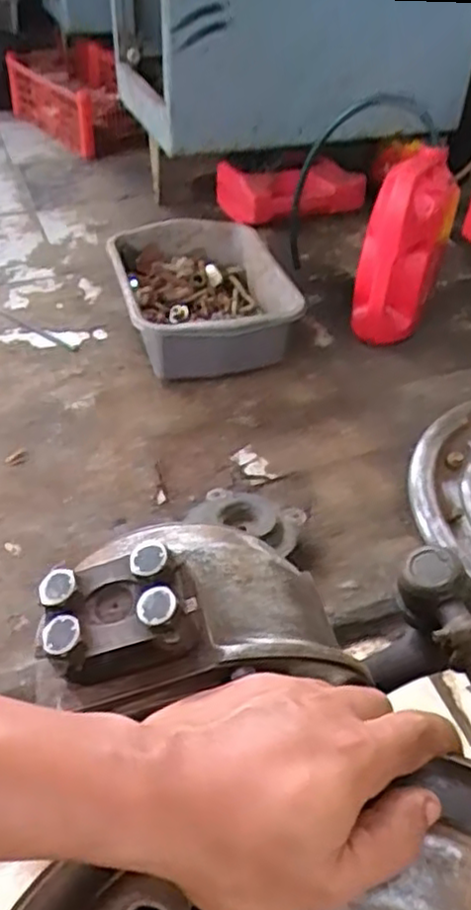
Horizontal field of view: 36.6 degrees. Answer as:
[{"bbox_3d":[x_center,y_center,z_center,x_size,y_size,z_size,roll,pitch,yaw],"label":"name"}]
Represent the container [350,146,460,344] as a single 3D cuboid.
[{"bbox_3d":[0.242,-0.284,1.020,0.118,0.273,0.071,-22,49,-26],"label":"container"}]

